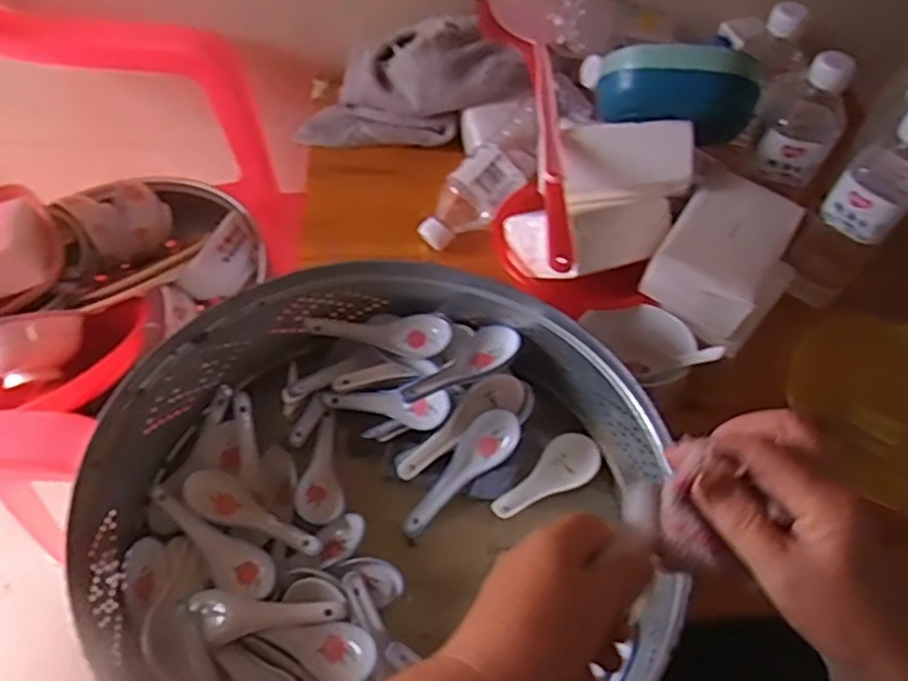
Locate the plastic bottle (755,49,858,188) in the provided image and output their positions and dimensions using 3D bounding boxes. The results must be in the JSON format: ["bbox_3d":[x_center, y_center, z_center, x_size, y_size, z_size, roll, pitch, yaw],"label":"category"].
[{"bbox_3d":[0.316,-0.200,0.647,0.064,0.120,0.064,24,59,13],"label":"plastic bottle"}]

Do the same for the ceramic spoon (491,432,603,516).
[{"bbox_3d":[0.073,0.117,0.595,0.120,0.026,0.044,-27,60,-38],"label":"ceramic spoon"}]

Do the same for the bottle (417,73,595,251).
[{"bbox_3d":[0.051,-0.181,0.738,0.219,0.065,0.057,-46,67,0],"label":"bottle"}]

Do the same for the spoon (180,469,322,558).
[{"bbox_3d":[-0.156,0.132,0.562,0.125,0.020,0.032,23,58,12],"label":"spoon"}]

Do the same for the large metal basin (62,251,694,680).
[{"bbox_3d":[-0.061,0.118,0.547,0.395,0.114,0.366,-31,63,-21],"label":"large metal basin"}]

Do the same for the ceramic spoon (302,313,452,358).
[{"bbox_3d":[-0.067,-0.008,0.630,0.125,0.027,0.036,4,56,0],"label":"ceramic spoon"}]

